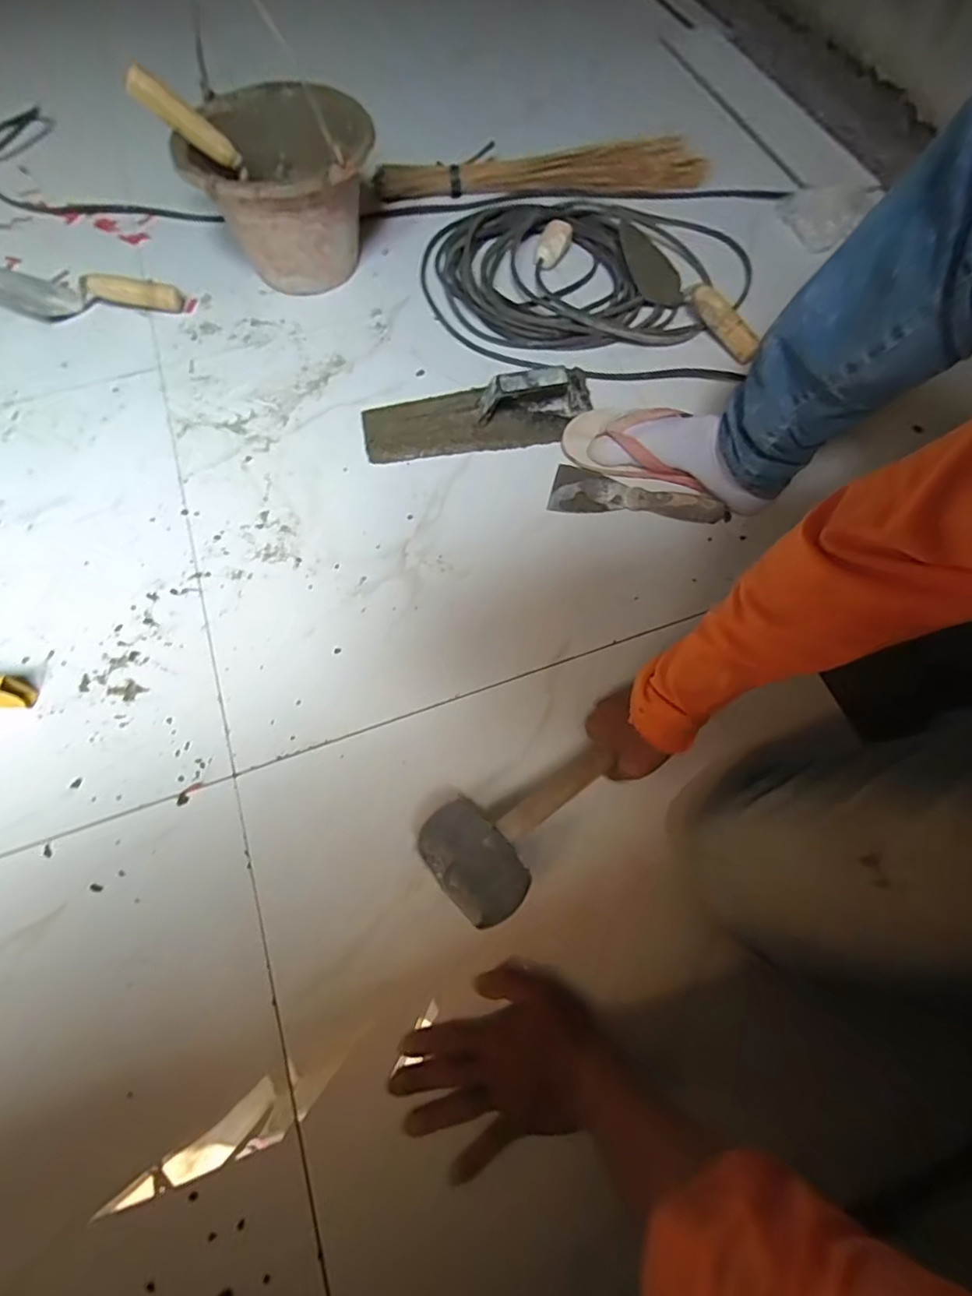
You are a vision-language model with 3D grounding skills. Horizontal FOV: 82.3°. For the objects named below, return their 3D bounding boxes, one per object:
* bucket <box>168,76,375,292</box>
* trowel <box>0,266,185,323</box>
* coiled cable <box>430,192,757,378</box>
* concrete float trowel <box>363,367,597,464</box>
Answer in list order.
[{"bbox_3d":[-0.278,-0.643,0.791,0.234,0.168,0.265,-18,67,-7],"label":"bucket"},{"bbox_3d":[-0.620,-0.518,0.810,0.341,0.046,0.079,8,66,5],"label":"trowel"},{"bbox_3d":[0.145,-0.555,0.816,0.473,0.034,0.383,12,67,6],"label":"coiled cable"},{"bbox_3d":[-0.008,-0.310,0.702,0.293,0.051,0.111,-9,66,-3],"label":"concrete float trowel"}]

